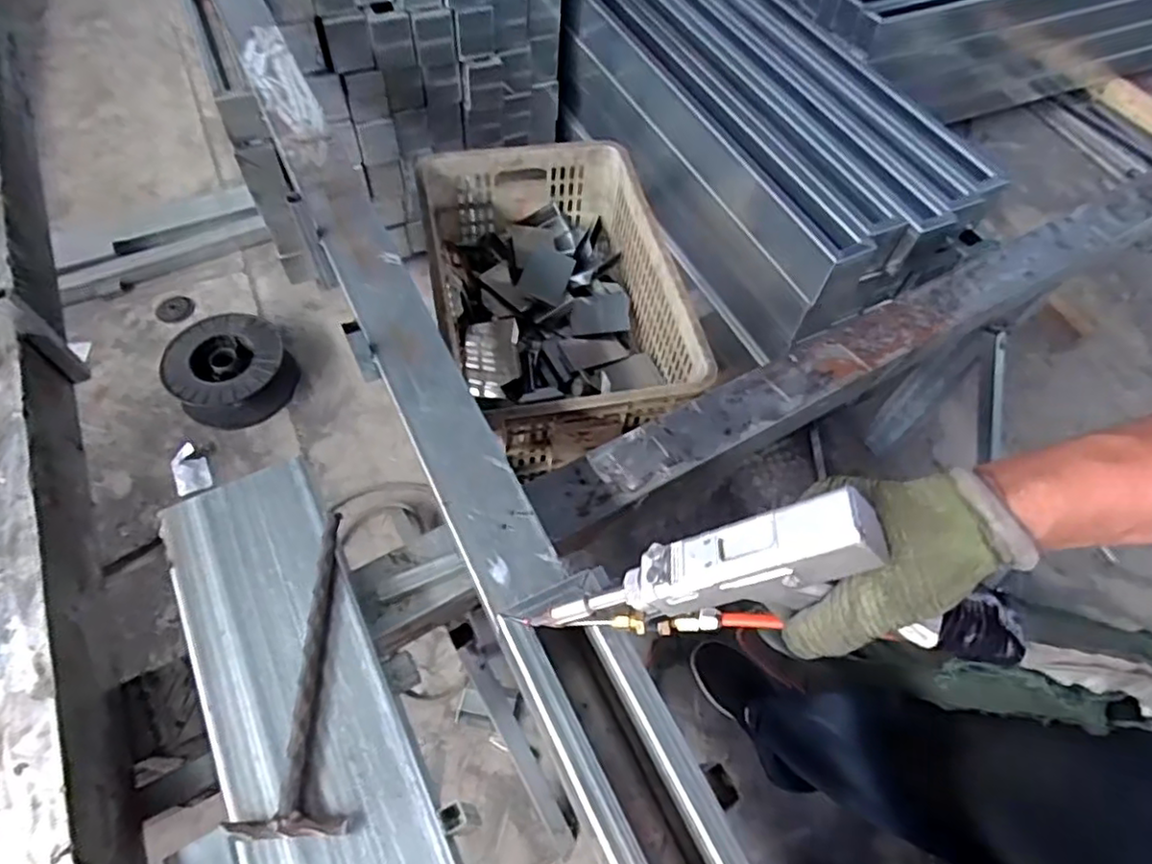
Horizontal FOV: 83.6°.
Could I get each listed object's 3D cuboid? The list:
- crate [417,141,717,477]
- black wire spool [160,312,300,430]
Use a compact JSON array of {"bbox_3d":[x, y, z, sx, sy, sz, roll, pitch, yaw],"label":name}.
[{"bbox_3d":[-0.038,-0.195,1.046,0.351,0.227,0.506,-9,60,-9],"label":"crate"},{"bbox_3d":[-0.812,-0.151,1.519,0.255,0.109,0.260,2,58,-3],"label":"black wire spool"}]

